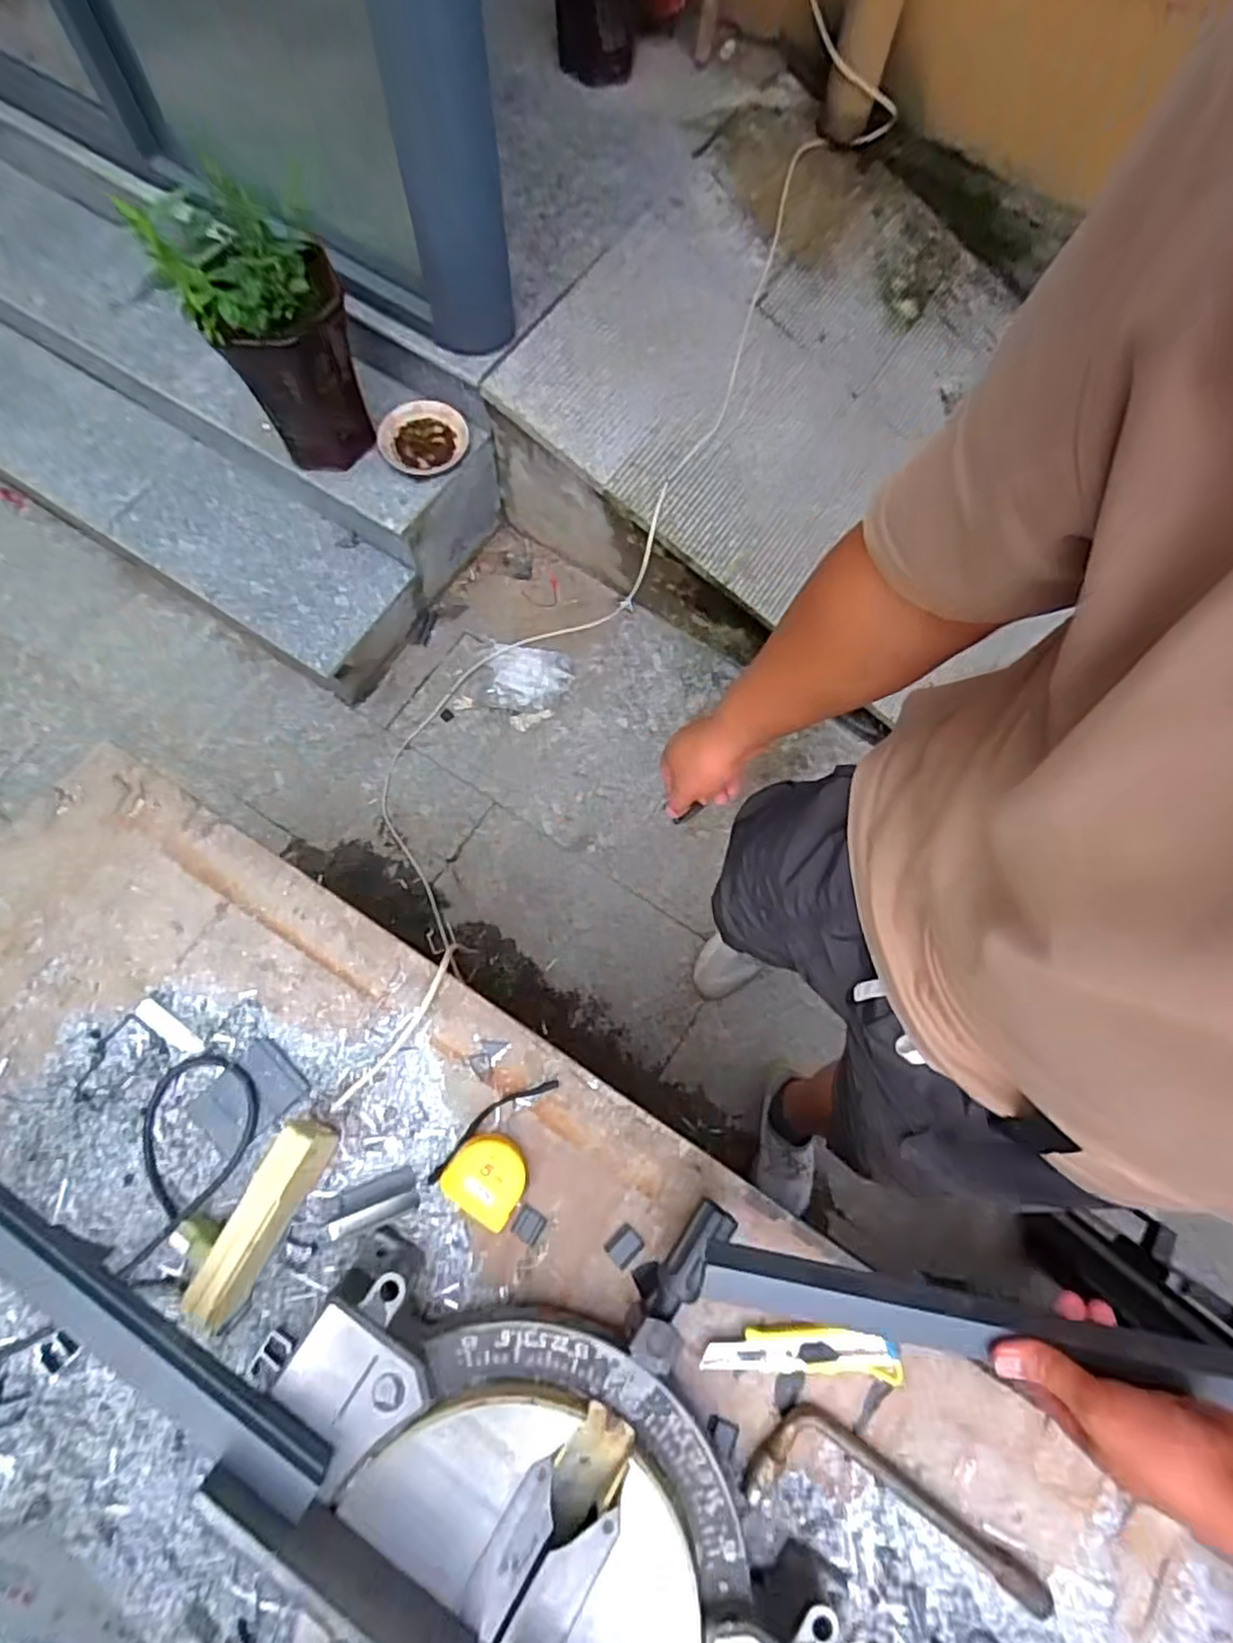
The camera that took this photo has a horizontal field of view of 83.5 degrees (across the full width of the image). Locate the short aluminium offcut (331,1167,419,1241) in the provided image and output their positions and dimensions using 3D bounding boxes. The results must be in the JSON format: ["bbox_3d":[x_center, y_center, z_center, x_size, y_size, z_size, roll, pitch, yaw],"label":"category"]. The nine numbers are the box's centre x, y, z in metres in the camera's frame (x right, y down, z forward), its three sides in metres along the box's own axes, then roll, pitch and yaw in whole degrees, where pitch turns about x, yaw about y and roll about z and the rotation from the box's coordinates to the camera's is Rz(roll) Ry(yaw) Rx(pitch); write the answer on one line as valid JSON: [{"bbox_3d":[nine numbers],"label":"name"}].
[{"bbox_3d":[-0.227,0.353,0.640,0.081,0.017,0.037,-17,74,-7],"label":"short aluminium offcut"}]

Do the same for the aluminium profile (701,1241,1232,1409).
[{"bbox_3d":[0.279,0.350,0.469,0.437,0.031,0.035,9,73,3],"label":"aluminium profile"}]

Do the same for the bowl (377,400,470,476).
[{"bbox_3d":[-0.428,-0.848,1.524,0.173,0.040,0.181,1,73,-2],"label":"bowl"}]

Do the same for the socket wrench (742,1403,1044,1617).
[{"bbox_3d":[0.245,0.587,0.591,0.265,0.020,0.072,21,73,4],"label":"socket wrench"}]

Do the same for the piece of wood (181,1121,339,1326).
[{"bbox_3d":[-0.312,0.349,0.615,0.041,0.055,0.159,26,74,5],"label":"piece of wood"}]

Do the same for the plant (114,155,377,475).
[{"bbox_3d":[-0.675,-0.972,1.344,0.281,0.441,0.334,-21,75,-9],"label":"plant"}]

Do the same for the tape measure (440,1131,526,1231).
[{"bbox_3d":[-0.119,0.330,0.641,0.072,0.035,0.071,32,74,7],"label":"tape measure"}]

